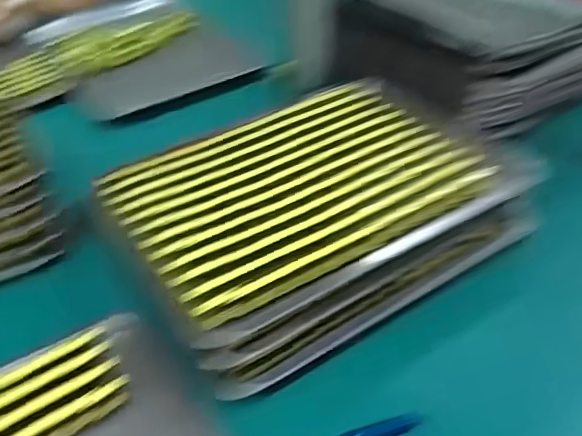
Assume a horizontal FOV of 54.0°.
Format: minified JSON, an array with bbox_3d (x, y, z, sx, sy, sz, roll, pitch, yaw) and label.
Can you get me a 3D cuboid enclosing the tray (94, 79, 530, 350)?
[{"bbox_3d":[0.008,-0.035,0.582,0.351,0.033,0.260,-23,44,-24],"label":"tray"}]

